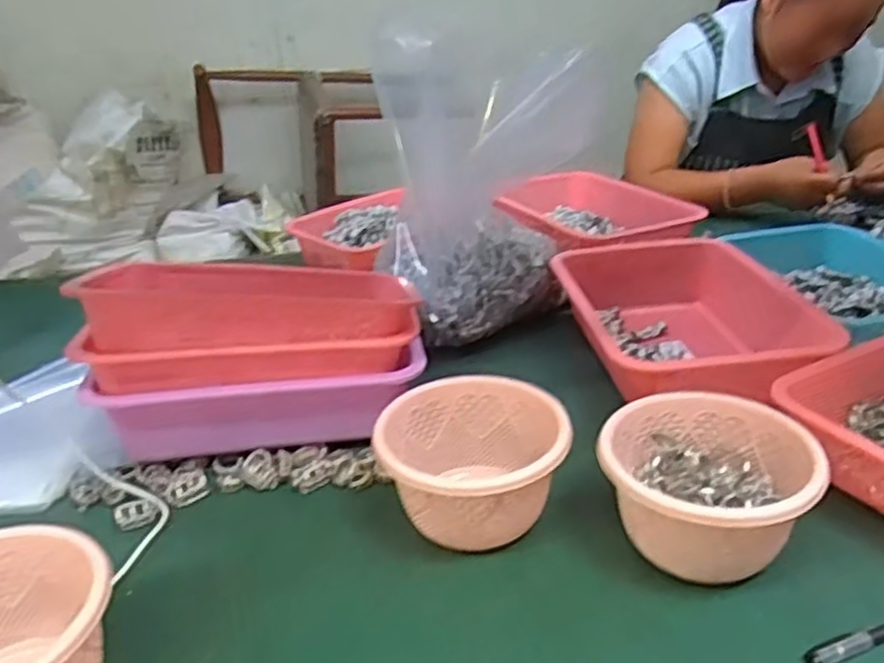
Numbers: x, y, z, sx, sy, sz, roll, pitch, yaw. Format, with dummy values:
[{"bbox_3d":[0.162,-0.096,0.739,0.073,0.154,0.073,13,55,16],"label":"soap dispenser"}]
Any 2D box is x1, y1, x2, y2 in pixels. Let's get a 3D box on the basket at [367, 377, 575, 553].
[{"bbox_3d":[0.027,0.109,0.584,0.138,0.088,0.127,-3,27,2],"label":"basket"}]

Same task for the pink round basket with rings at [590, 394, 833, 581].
[{"bbox_3d":[0.194,0.119,0.540,0.142,0.085,0.130,-3,27,2],"label":"pink round basket with rings"}]

